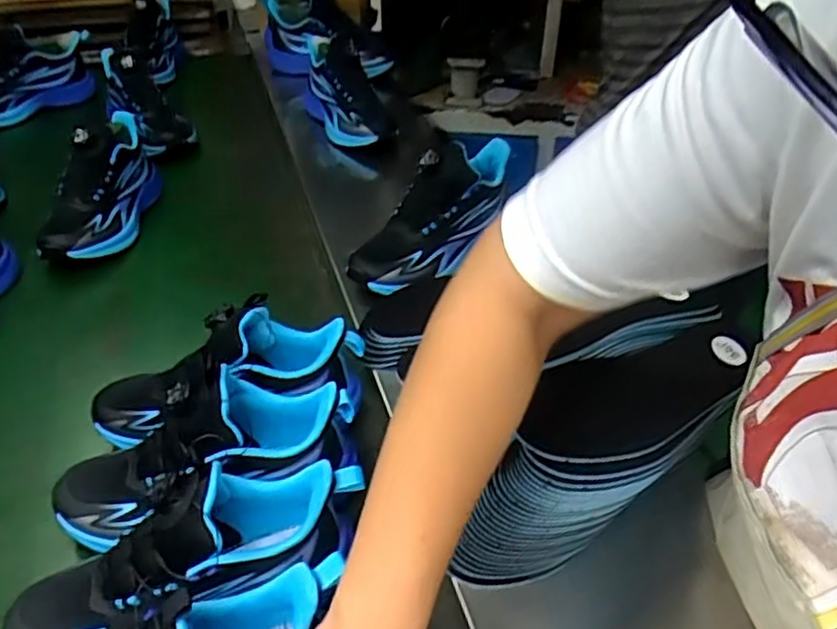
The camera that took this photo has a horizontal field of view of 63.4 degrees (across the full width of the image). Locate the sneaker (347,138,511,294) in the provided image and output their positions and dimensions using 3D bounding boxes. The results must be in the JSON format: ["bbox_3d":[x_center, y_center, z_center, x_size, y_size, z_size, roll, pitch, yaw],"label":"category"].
[{"bbox_3d":[0.023,-0.121,0.762,0.077,0.112,0.247,34,72,32],"label":"sneaker"}]

